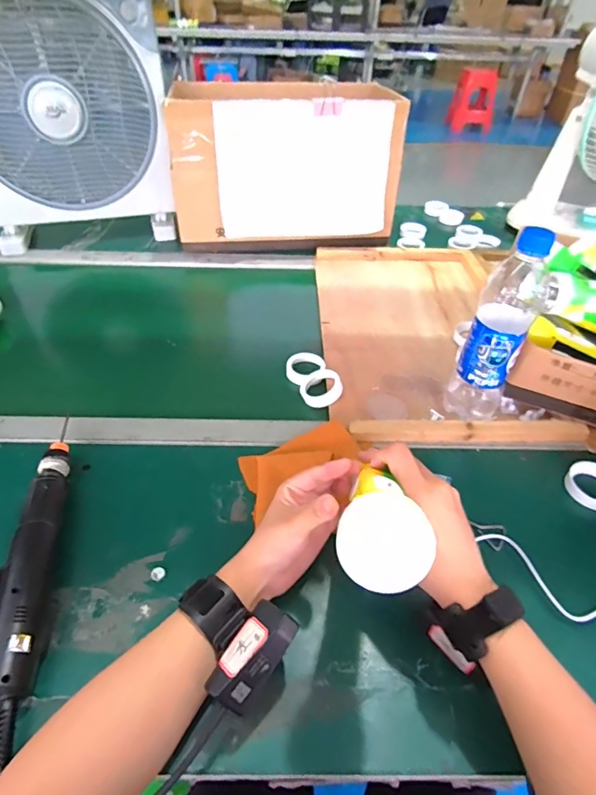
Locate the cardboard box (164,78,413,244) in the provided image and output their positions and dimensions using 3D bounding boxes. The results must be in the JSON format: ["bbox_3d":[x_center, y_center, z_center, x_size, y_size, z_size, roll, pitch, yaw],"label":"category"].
[{"bbox_3d":[-0.021,-0.444,0.862,0.405,0.262,0.190,-1,45,-1],"label":"cardboard box"}]

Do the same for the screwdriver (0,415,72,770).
[{"bbox_3d":[-0.242,0.142,0.404,0.042,0.043,0.289,-8,45,-9],"label":"screwdriver"}]

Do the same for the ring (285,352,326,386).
[{"bbox_3d":[0.009,-0.041,0.627,0.051,0.021,0.047,0,45,0],"label":"ring"}]

